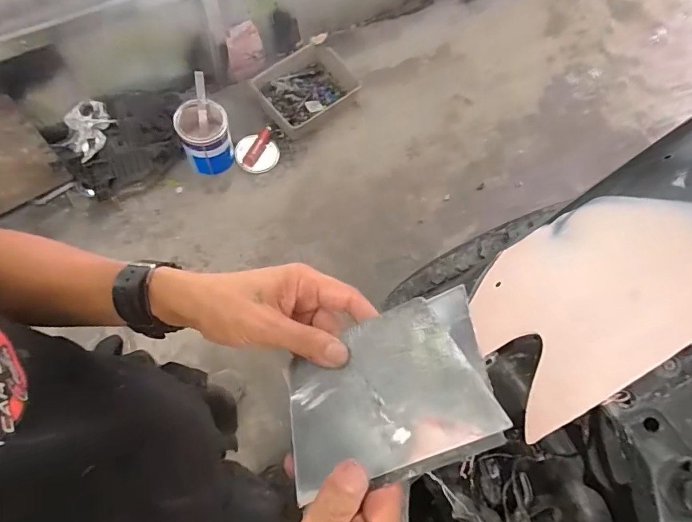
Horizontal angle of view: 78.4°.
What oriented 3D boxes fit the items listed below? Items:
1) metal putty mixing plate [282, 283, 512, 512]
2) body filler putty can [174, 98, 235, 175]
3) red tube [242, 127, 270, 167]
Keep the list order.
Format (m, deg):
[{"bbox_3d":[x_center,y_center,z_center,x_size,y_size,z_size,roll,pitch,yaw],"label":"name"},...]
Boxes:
[{"bbox_3d":[0.024,0.089,0.287,0.143,0.004,0.104,-23,59,16],"label":"metal putty mixing plate"},{"bbox_3d":[-0.535,-0.462,1.633,0.187,0.210,0.222,-21,75,-13],"label":"body filler putty can"},{"bbox_3d":[-0.353,-0.464,1.713,0.050,0.043,0.190,21,70,1],"label":"red tube"}]

